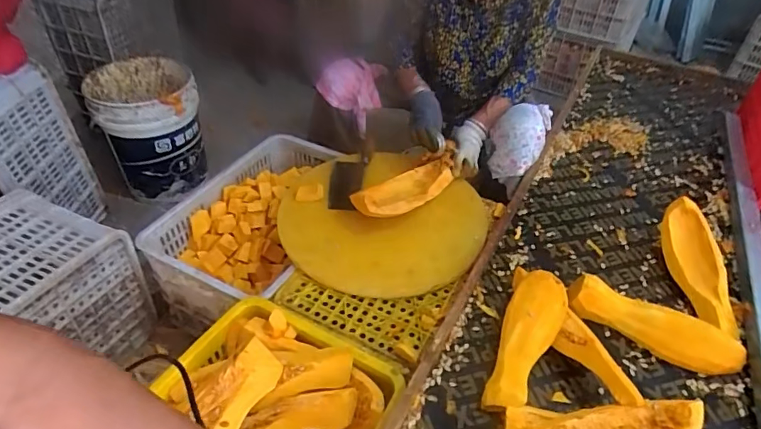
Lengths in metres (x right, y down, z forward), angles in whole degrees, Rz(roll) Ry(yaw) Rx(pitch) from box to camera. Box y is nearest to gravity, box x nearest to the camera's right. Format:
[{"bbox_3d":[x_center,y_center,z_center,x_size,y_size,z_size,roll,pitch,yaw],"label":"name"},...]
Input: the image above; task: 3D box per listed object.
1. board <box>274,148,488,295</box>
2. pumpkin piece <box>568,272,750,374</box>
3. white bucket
[{"bbox_3d":[0.010,0.004,1.054,0.421,0.044,0.394,2,42,-1],"label":"board"},{"bbox_3d":[0.488,0.199,0.851,0.290,0.061,0.078,21,45,18],"label":"pumpkin piece"},{"bbox_3d":[-0.700,-0.259,1.484,0.286,0.329,0.285,-17,46,-20],"label":"white bucket"}]

